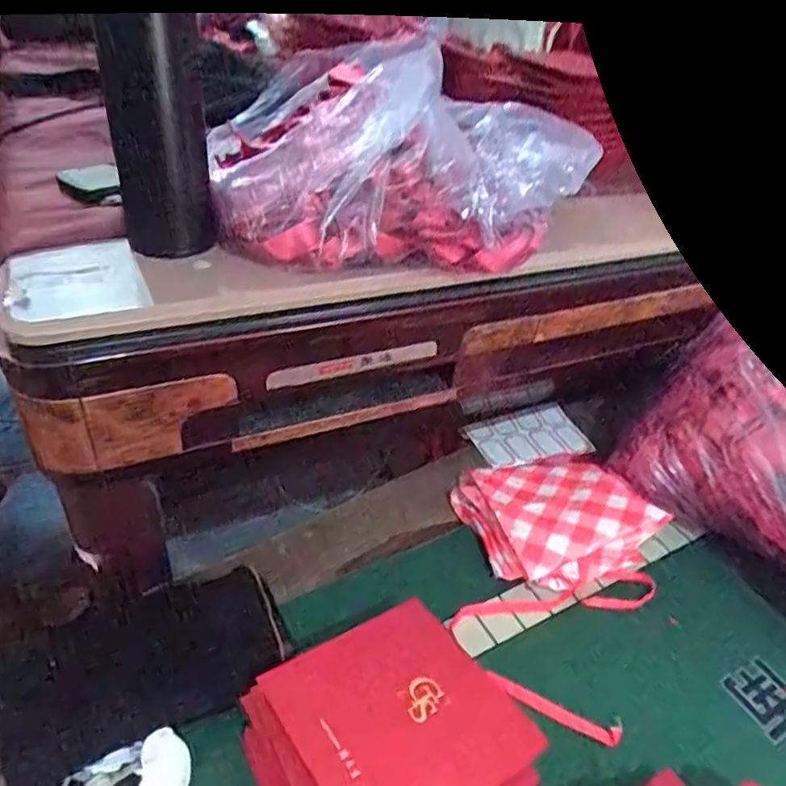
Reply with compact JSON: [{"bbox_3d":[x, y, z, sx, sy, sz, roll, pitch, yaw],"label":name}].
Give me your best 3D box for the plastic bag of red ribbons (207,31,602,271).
[{"bbox_3d":[0.017,-0.176,0.471,0.313,0.121,0.131,-11,39,-22],"label":"plastic bag of red ribbons"}]

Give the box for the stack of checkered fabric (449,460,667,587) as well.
[{"bbox_3d":[0.154,0.114,0.605,0.151,0.060,0.149,-11,39,-22],"label":"stack of checkered fabric"}]

